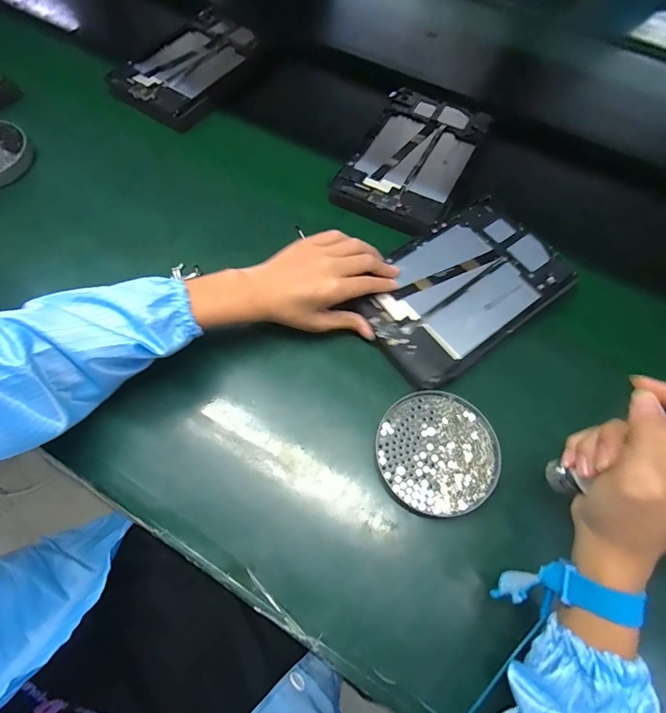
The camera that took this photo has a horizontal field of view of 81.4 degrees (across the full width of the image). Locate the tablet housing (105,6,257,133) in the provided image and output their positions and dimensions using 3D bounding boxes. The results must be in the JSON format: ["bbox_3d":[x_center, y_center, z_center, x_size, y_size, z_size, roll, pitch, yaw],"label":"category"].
[{"bbox_3d":[-0.228,-0.473,0.629,0.162,0.033,0.256,31,68,10],"label":"tablet housing"}]

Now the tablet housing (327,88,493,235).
[{"bbox_3d":[0.112,-0.280,0.542,0.147,0.016,0.247,25,67,8],"label":"tablet housing"}]

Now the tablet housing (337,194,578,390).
[{"bbox_3d":[0.145,-0.082,0.435,0.243,0.012,0.152,-34,70,-15],"label":"tablet housing"}]

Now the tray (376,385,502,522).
[{"bbox_3d":[0.099,0.089,0.370,0.113,0.014,0.109,1,66,-3],"label":"tray"}]

